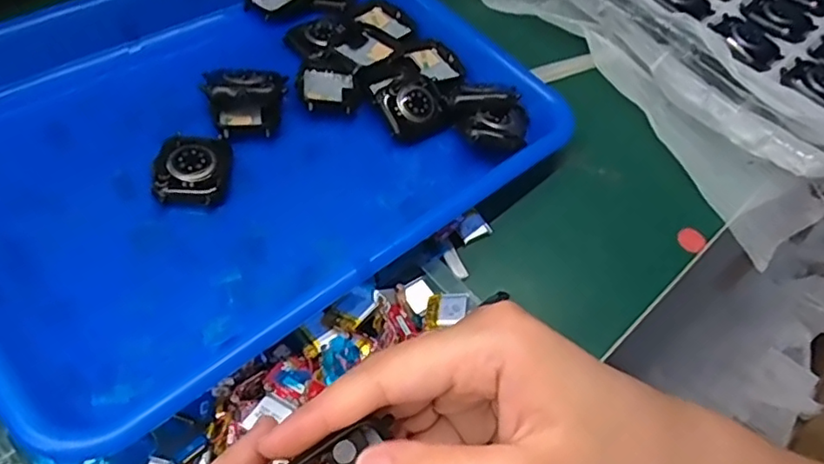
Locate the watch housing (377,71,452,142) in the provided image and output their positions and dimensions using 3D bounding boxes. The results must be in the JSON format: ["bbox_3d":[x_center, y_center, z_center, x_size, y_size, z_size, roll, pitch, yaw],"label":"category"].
[{"bbox_3d":[0.001,-0.075,0.363,0.040,0.015,0.034,-23,63,-21],"label":"watch housing"}]

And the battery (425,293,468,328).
[{"bbox_3d":[0.017,0.039,0.303,0.020,0.004,0.020,1,57,13],"label":"battery"}]

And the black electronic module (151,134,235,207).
[{"bbox_3d":[-0.114,-0.033,0.314,0.034,0.012,0.043,3,57,-5],"label":"black electronic module"}]

